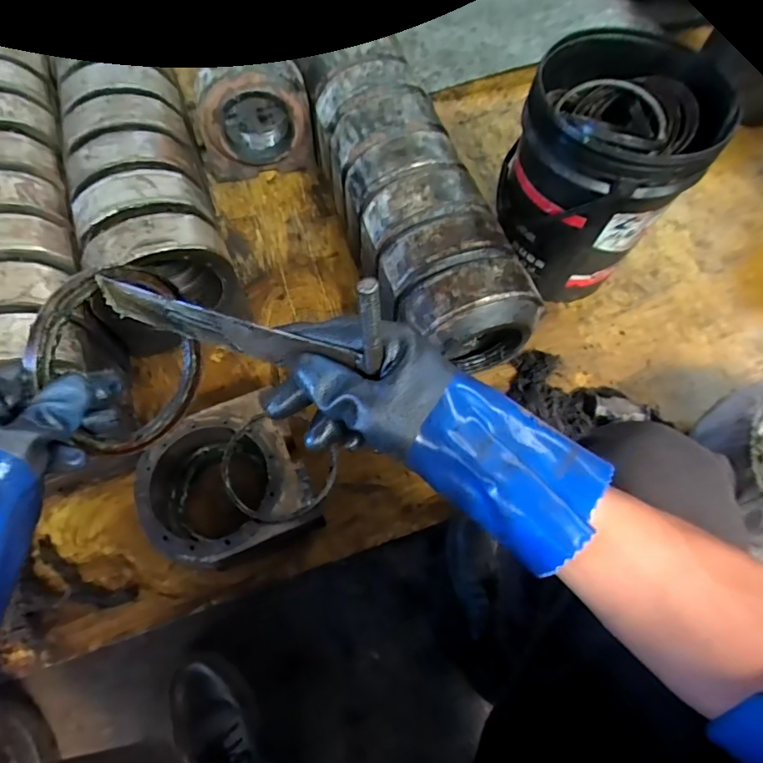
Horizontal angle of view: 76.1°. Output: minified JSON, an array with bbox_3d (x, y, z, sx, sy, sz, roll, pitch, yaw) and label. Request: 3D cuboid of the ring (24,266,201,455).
[{"bbox_3d":[-0.210,-0.019,0.410,0.016,0.160,0.137,11,43,19],"label":"ring"}]

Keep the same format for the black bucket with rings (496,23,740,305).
[{"bbox_3d":[0.362,-0.347,0.865,0.278,0.345,0.252,30,67,12],"label":"black bucket with rings"}]

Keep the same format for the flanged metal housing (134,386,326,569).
[{"bbox_3d":[-0.236,0.165,0.768,0.238,0.118,0.223,-20,67,-11],"label":"flanged metal housing"}]

